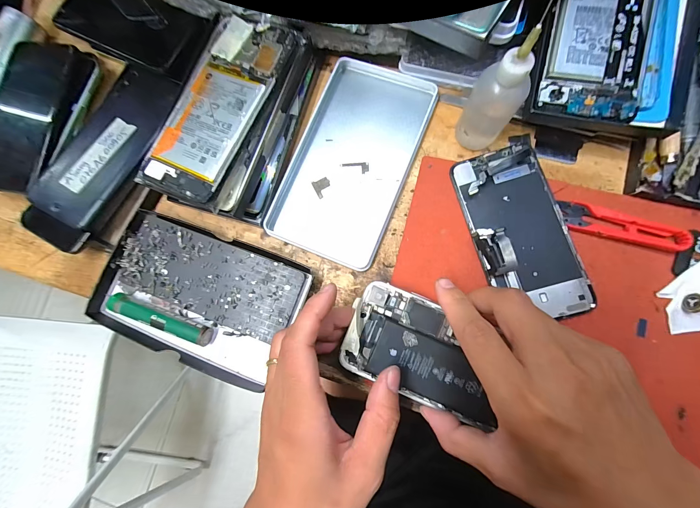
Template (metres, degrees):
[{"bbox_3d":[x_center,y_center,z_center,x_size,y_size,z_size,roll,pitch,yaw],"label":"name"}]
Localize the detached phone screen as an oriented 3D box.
[{"bbox_3d":[0.138,-0.019,0.243,0.073,0.013,0.142,-18,80,2],"label":"detached phone screen"}]

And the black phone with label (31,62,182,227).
[{"bbox_3d":[-0.220,-0.103,0.277,0.067,0.012,0.159,24,76,0],"label":"black phone with label"}]

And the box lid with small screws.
[{"bbox_3d":[-0.130,0.037,0.258,0.171,0.014,0.110,18,83,7],"label":"box lid with small screws"}]

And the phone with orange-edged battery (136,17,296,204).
[{"bbox_3d":[-0.110,-0.122,0.248,0.074,0.007,0.158,22,83,10],"label":"phone with orange-edged battery"}]

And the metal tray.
[{"bbox_3d":[0.002,-0.087,0.273,0.103,0.014,0.183,22,84,7],"label":"metal tray"}]

